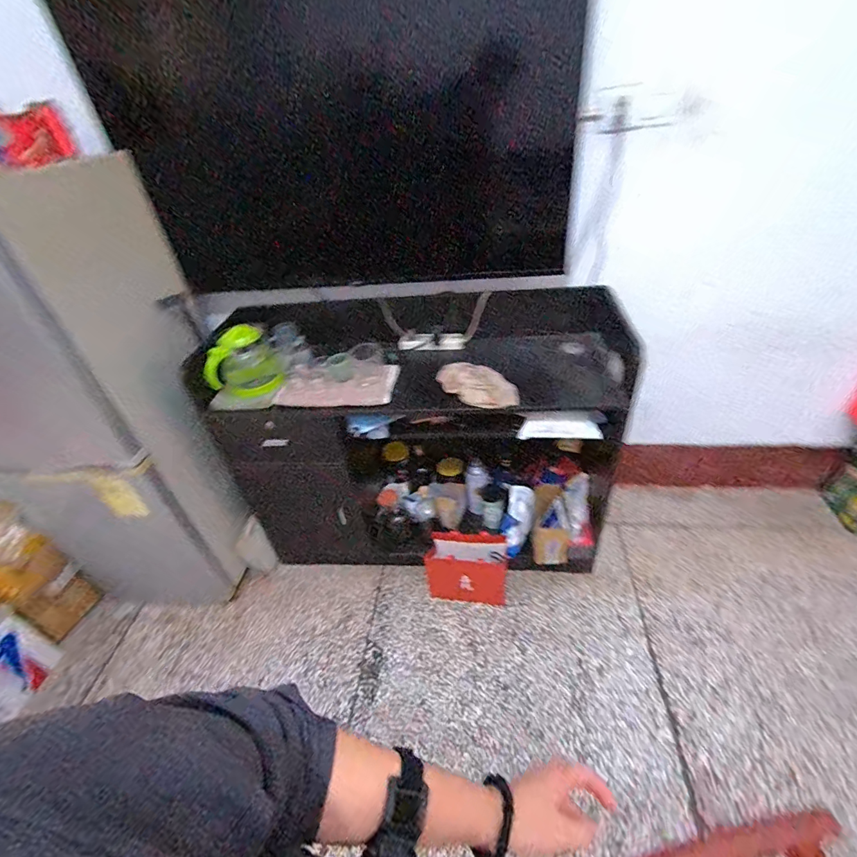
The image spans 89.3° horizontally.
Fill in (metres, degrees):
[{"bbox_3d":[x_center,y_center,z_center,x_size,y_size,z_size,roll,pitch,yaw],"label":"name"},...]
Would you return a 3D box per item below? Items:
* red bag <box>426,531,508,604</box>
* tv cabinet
[{"bbox_3d":[0.134,0.486,1.498,0.275,0.229,0.141,-1,40,9],"label":"red bag"},{"bbox_3d":[-0.014,0.071,1.477,1.193,0.886,0.394,-3,40,6],"label":"tv cabinet"}]

